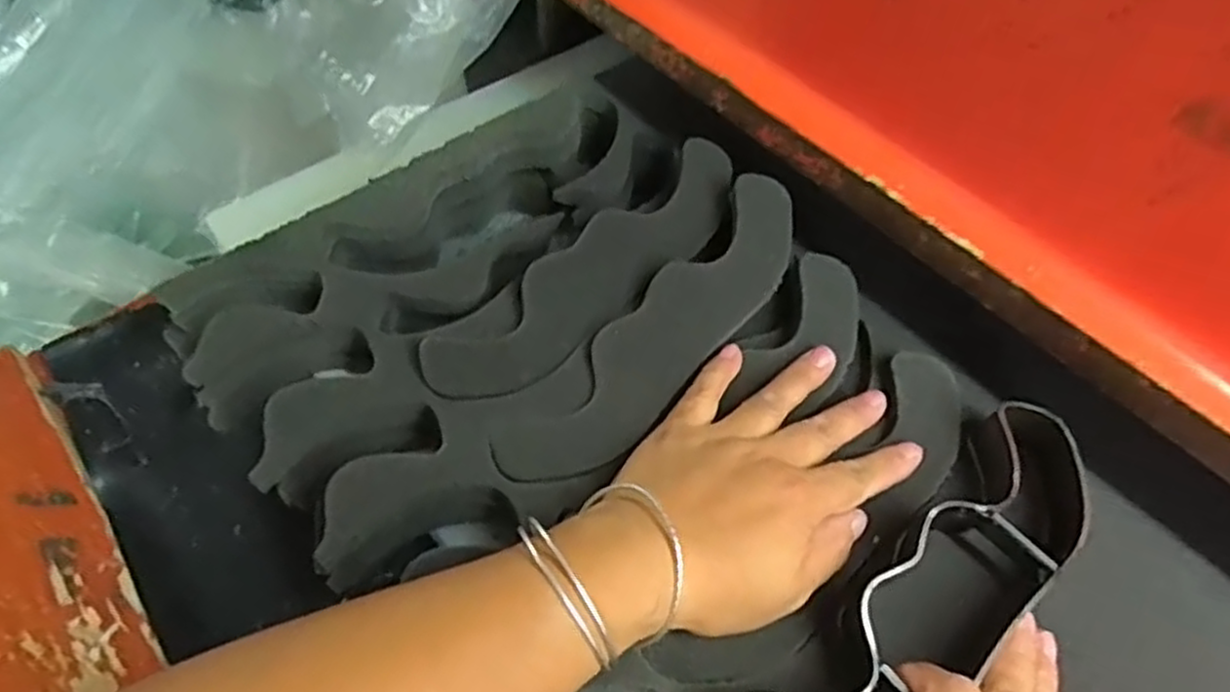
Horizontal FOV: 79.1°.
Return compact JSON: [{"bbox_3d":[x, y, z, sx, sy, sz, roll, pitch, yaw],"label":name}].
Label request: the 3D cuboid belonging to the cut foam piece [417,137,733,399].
[{"bbox_3d":[-0.010,-0.042,0.409,0.208,0.033,0.050,-37,66,-25],"label":"cut foam piece"}]

